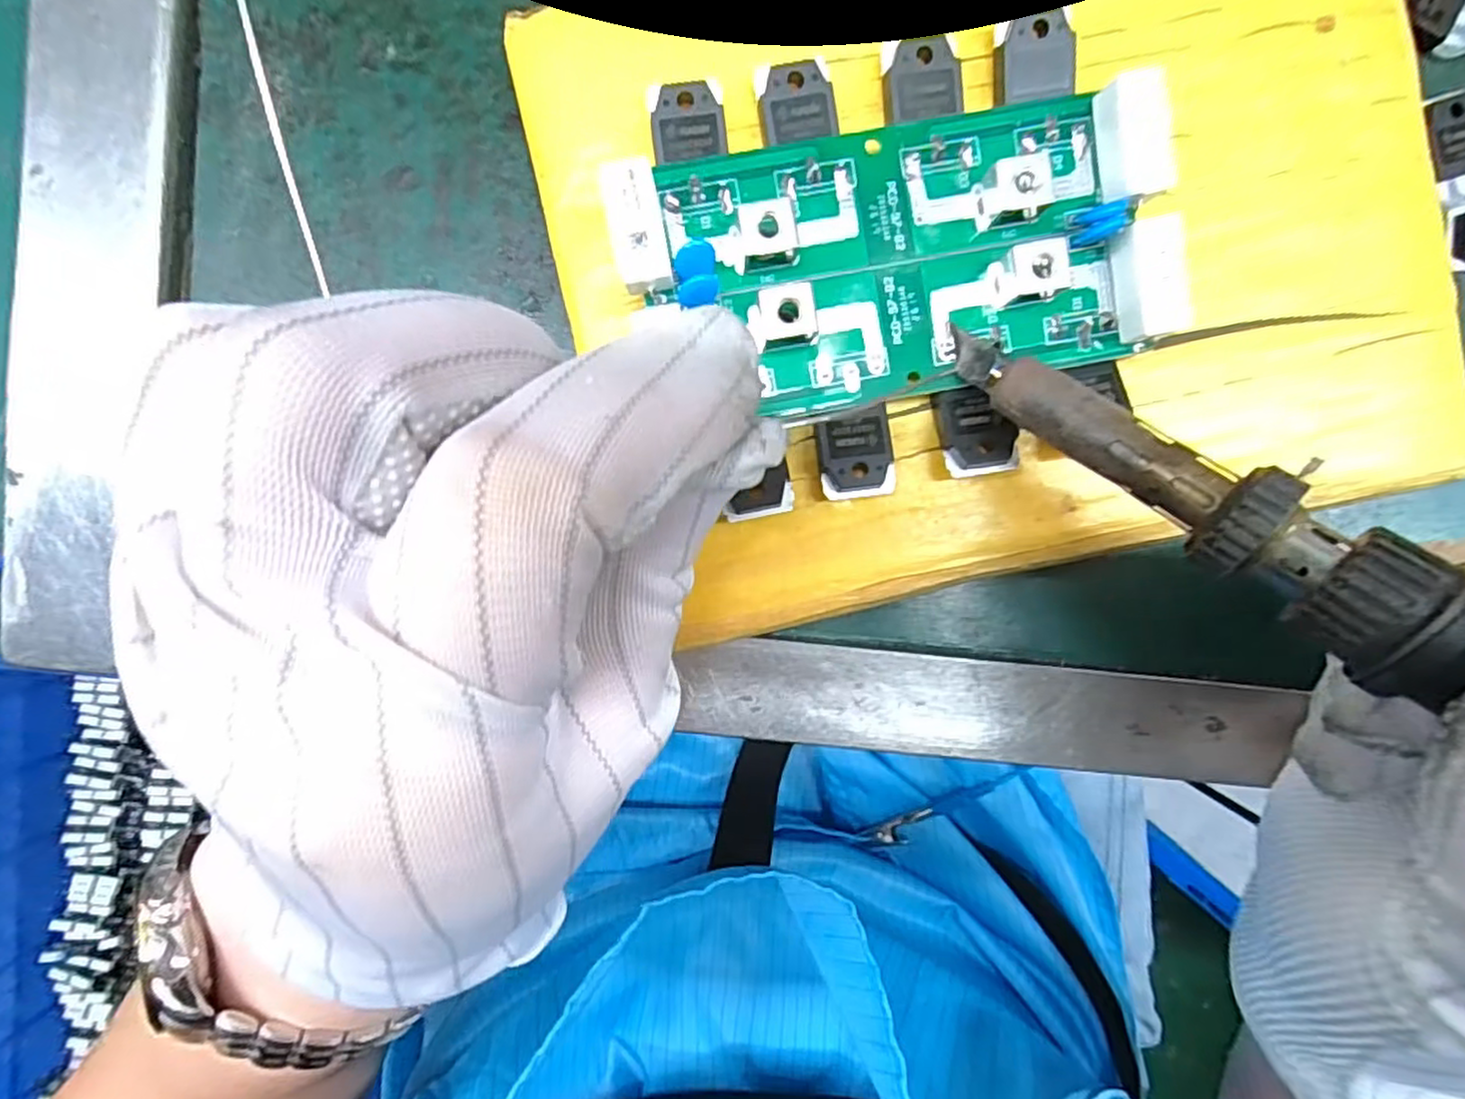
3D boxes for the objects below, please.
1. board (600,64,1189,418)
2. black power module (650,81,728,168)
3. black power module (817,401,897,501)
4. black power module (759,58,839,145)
[{"bbox_3d":[0.034,-0.060,0.137,0.109,0.013,0.056,-5,89,-3],"label":"board"},{"bbox_3d":[-0.009,-0.088,0.140,0.015,0.004,0.015,-3,95,-1],"label":"black power module"},{"bbox_3d":[0.026,-0.020,0.147,0.016,0.007,0.018,-7,95,-1],"label":"black power module"},{"bbox_3d":[0.014,-0.091,0.141,0.015,0.004,0.016,-2,95,-1],"label":"black power module"}]

